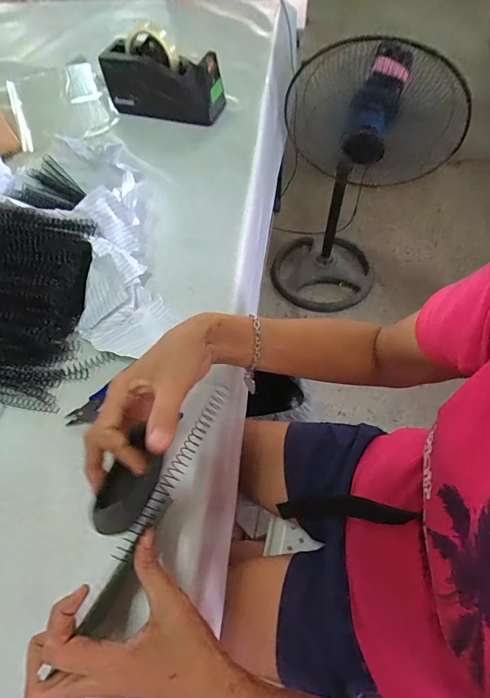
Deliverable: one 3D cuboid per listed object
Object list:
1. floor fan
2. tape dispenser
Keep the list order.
[{"bbox_3d":[0.342,-0.480,1.195,0.431,0.846,0.345,31,65,19],"label":"floor fan"},{"bbox_3d":[-0.147,-0.482,0.696,0.210,0.121,0.067,12,61,10],"label":"tape dispenser"}]

